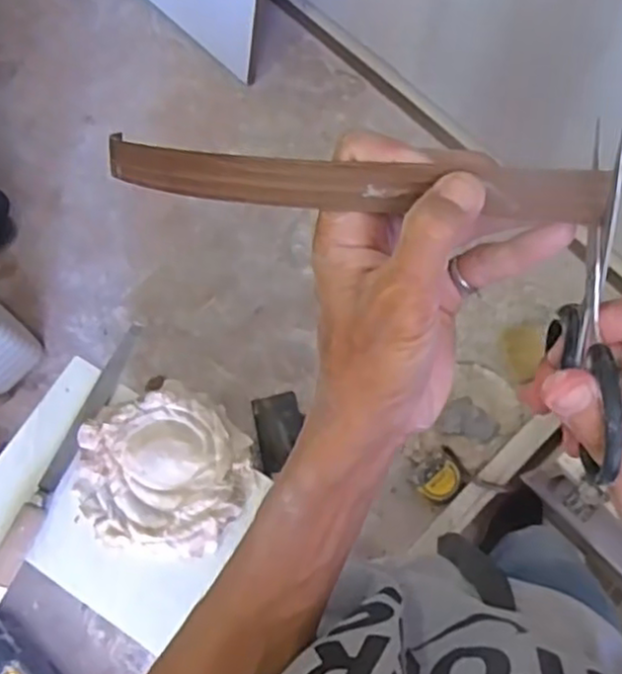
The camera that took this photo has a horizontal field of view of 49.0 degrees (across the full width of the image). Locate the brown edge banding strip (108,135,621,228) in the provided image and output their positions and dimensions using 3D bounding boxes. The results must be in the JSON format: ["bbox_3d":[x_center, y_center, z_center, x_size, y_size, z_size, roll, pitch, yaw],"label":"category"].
[{"bbox_3d":[0.000,-0.068,0.293,0.234,0.030,0.031,10,73,24],"label":"brown edge banding strip"}]

